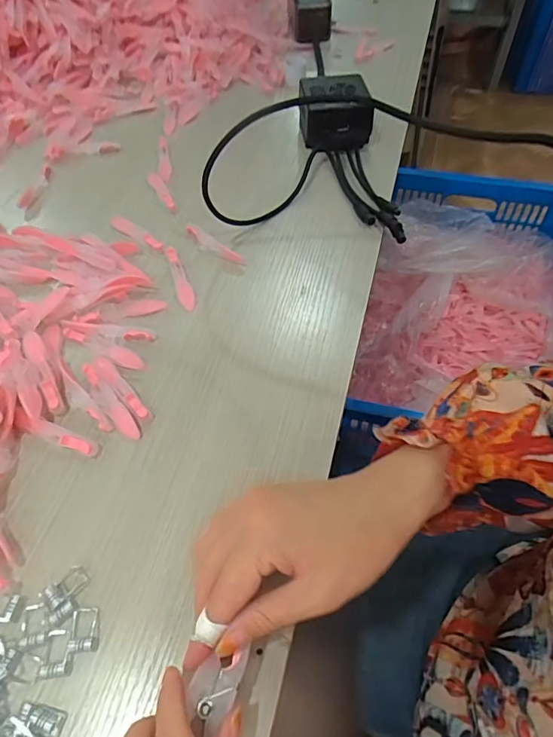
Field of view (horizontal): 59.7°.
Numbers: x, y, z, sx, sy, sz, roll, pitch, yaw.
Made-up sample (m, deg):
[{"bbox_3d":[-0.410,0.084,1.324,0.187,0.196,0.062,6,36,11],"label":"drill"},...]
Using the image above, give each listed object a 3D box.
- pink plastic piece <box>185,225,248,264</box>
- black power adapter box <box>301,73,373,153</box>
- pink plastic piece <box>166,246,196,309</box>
[{"bbox_3d":[-0.061,-0.119,0.458,0.076,0.011,0.014,35,63,23],"label":"pink plastic piece"},{"bbox_3d":[0.067,-0.293,0.556,0.080,0.049,0.088,0,55,1],"label":"black power adapter box"},{"bbox_3d":[-0.088,-0.083,0.439,0.014,0.007,0.078,-18,57,-11],"label":"pink plastic piece"}]

